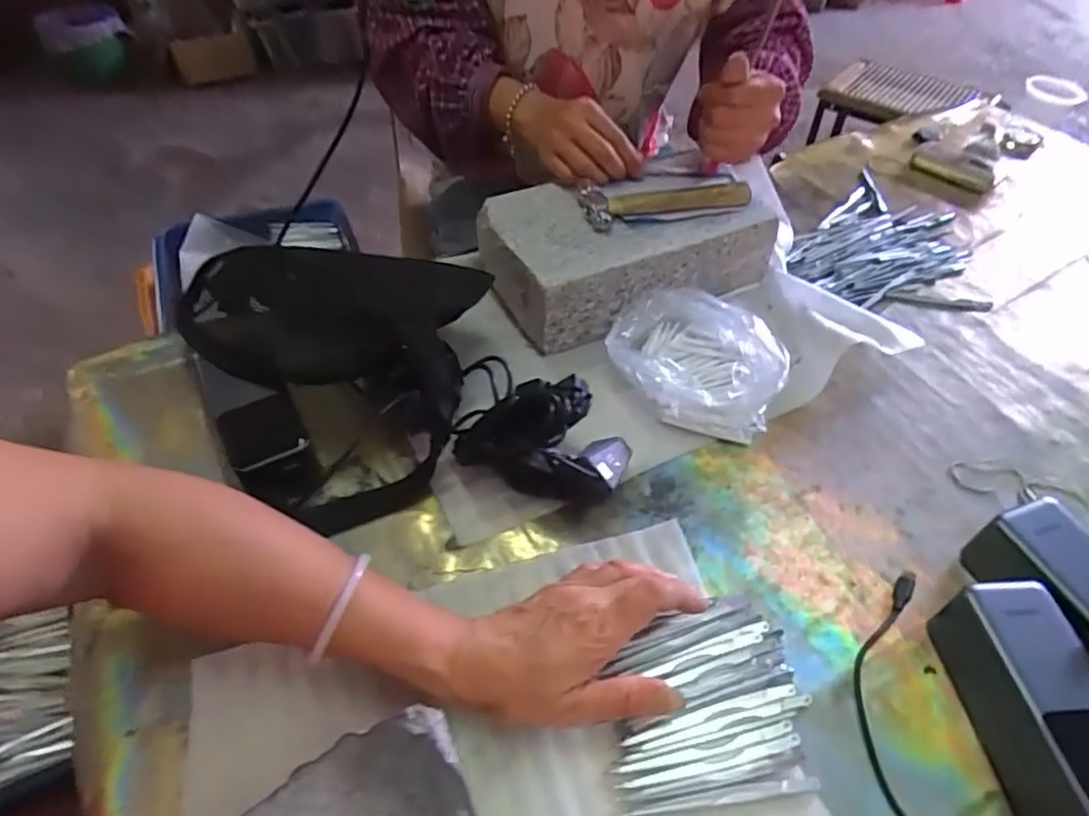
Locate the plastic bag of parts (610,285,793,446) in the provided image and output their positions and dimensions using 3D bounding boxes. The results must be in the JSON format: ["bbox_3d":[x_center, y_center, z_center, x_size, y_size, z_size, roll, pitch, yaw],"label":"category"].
[{"bbox_3d":[0.127,-0.042,0.535,0.140,0.047,0.122,26,53,19],"label":"plastic bag of parts"}]

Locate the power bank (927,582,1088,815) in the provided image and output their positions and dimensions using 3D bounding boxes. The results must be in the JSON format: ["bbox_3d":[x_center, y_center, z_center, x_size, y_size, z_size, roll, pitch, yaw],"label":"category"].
[{"bbox_3d":[0.274,0.166,0.353,0.058,0.053,0.129,-1,49,-3],"label":"power bank"}]

